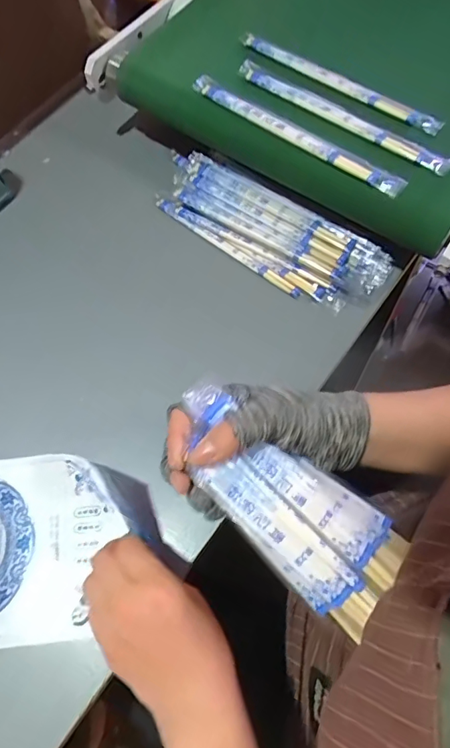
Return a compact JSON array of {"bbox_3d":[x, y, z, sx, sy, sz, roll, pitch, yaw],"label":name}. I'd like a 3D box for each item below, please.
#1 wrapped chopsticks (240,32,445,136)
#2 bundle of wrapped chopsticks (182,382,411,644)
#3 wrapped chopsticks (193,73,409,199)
[{"bbox_3d":[0.104,-0.288,0.462,0.226,0.007,0.016,37,73,17],"label":"wrapped chopsticks"},{"bbox_3d":[0.041,0.084,0.323,0.185,0.022,0.077,43,74,-4],"label":"bundle of wrapped chopsticks"},{"bbox_3d":[0.061,-0.222,0.438,0.228,0.013,0.024,37,73,17],"label":"wrapped chopsticks"}]

